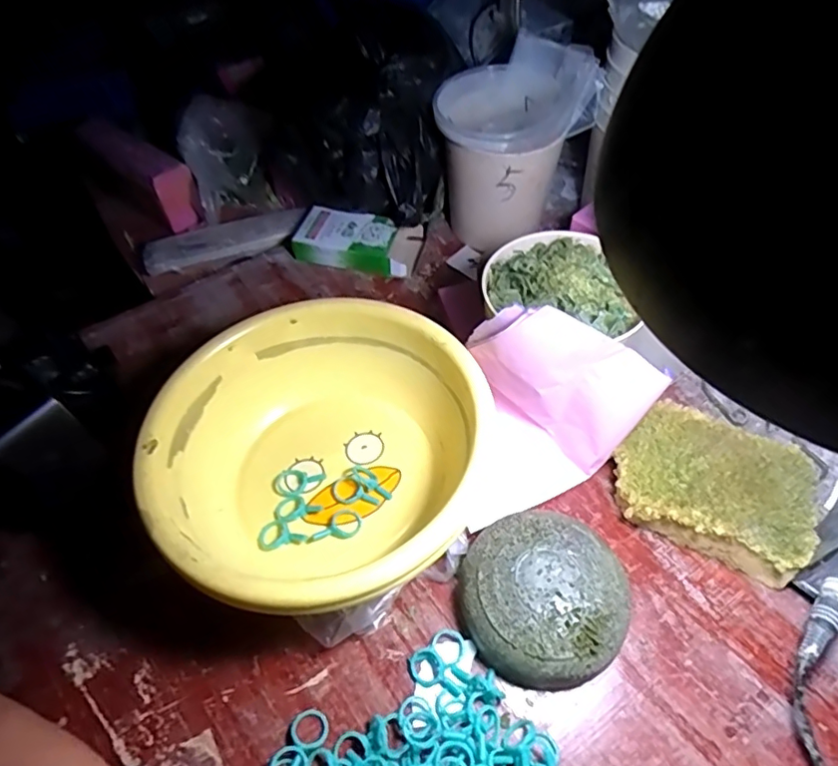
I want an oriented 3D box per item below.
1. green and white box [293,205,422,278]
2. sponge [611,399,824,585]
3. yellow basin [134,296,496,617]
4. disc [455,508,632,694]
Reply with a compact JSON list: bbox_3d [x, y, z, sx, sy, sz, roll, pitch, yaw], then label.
[{"bbox_3d":[-0.063,-0.145,0.577,0.123,0.031,0.067,6,54,8],"label":"green and white box"},{"bbox_3d":[0.208,0.073,0.404,0.130,0.042,0.093,21,57,17],"label":"sponge"},{"bbox_3d":[-0.070,0.052,0.395,0.213,0.090,0.214,-2,53,2],"label":"yellow basin"},{"bbox_3d":[0.079,0.137,0.363,0.100,0.033,0.102,-2,53,2],"label":"disc"}]

